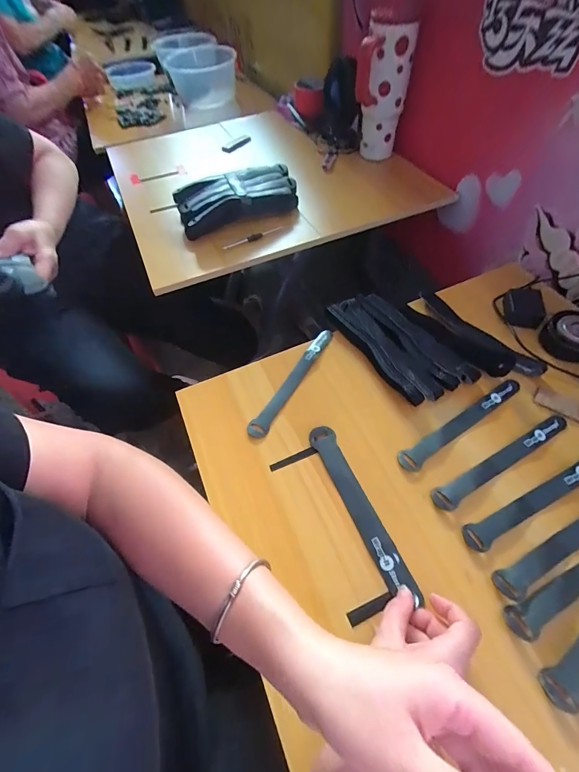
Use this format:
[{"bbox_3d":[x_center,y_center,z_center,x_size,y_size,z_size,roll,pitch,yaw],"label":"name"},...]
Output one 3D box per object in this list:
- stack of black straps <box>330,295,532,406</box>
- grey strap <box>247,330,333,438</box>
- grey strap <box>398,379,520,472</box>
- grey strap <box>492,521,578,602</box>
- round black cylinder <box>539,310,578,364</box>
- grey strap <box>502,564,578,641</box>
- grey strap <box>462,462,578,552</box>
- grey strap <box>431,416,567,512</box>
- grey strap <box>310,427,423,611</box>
[{"bbox_3d":[0.149,-0.066,0.464,0.109,0.017,0.200,-28,59,-14],"label":"stack of black straps"},{"bbox_3d":[0.007,-0.011,0.449,0.023,0.009,0.195,25,62,19],"label":"grey strap"},{"bbox_3d":[0.219,0.044,0.417,0.209,0.009,0.024,-31,60,-16],"label":"grey strap"},{"bbox_3d":[0.291,0.152,0.336,0.208,0.005,0.023,-25,58,-12],"label":"grey strap"},{"bbox_3d":[0.404,-0.074,0.470,0.072,0.030,0.061,20,60,17],"label":"round black cylinder"},{"bbox_3d":[0.293,0.178,0.318,0.210,0.004,0.024,-23,58,-11],"label":"grey strap"},{"bbox_3d":[0.277,0.120,0.358,0.209,0.006,0.024,-23,58,-11],"label":"grey strap"},{"bbox_3d":[0.252,0.085,0.384,0.210,0.004,0.024,-25,58,-12],"label":"grey strap"},{"bbox_3d":[0.074,0.128,0.359,0.027,0.011,0.192,-19,55,-14],"label":"grey strap"}]

